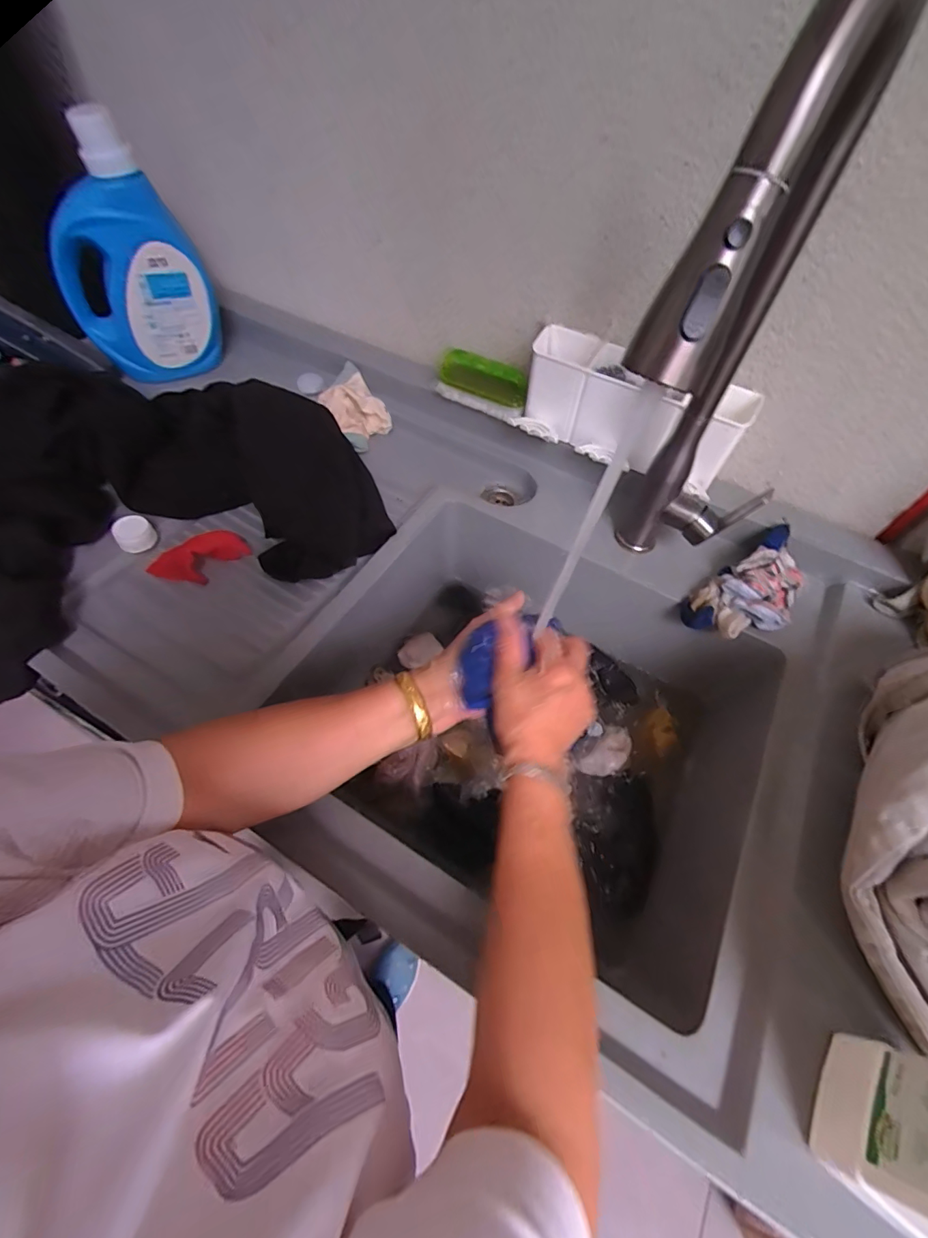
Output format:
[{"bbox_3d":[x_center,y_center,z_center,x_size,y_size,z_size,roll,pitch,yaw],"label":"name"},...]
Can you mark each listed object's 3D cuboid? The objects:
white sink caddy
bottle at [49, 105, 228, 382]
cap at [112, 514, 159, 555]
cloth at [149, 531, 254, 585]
[{"bbox_3d":[0.190,-0.246,0.576,0.262,0.102,0.091,32,61,16],"label":"white sink caddy"},{"bbox_3d":[-0.463,-0.487,0.660,0.183,0.269,0.098,-29,63,-20],"label":"bottle"},{"bbox_3d":[-0.392,-0.100,0.570,0.041,0.026,0.039,1,57,-2],"label":"cap"},{"bbox_3d":[-0.311,-0.072,0.562,0.107,0.025,0.049,-28,63,-19],"label":"cloth"}]

